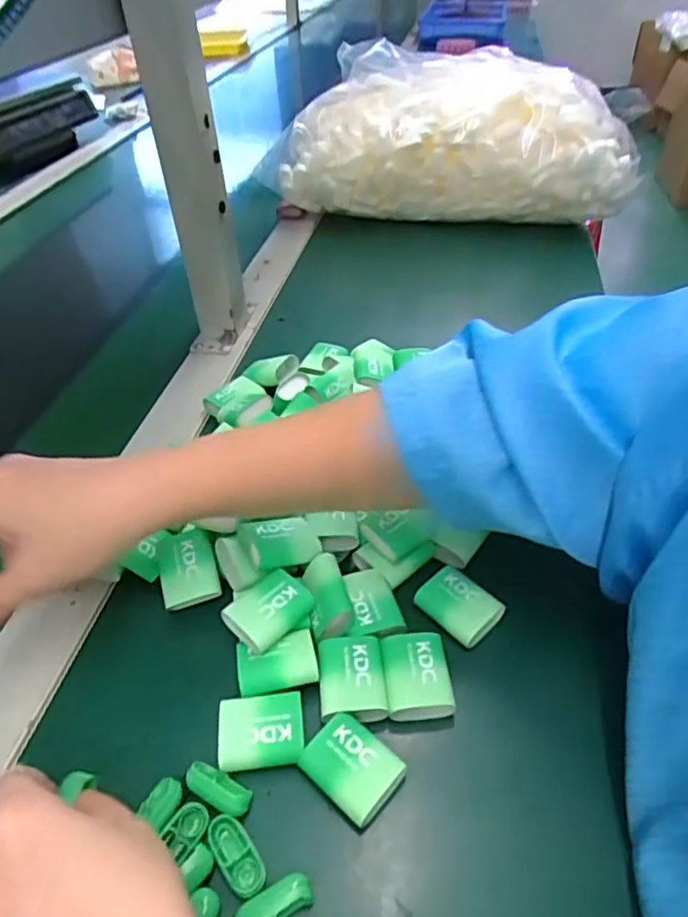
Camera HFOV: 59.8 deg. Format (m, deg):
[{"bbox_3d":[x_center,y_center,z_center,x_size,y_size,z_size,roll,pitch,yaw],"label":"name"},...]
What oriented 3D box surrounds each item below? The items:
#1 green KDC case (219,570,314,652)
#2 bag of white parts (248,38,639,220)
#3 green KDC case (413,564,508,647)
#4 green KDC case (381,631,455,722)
[{"bbox_3d":[-0.042,0.086,0.335,0.033,0.017,0.044,34,53,31],"label":"green KDC case"},{"bbox_3d":[0.121,-0.380,0.710,0.418,0.165,0.127,-1,43,0],"label":"bag of white parts"},{"bbox_3d":[0.068,0.086,0.351,0.045,0.012,0.031,32,53,31],"label":"green KDC case"},{"bbox_3d":[0.039,0.116,0.323,0.034,0.015,0.043,-3,43,-1],"label":"green KDC case"}]

